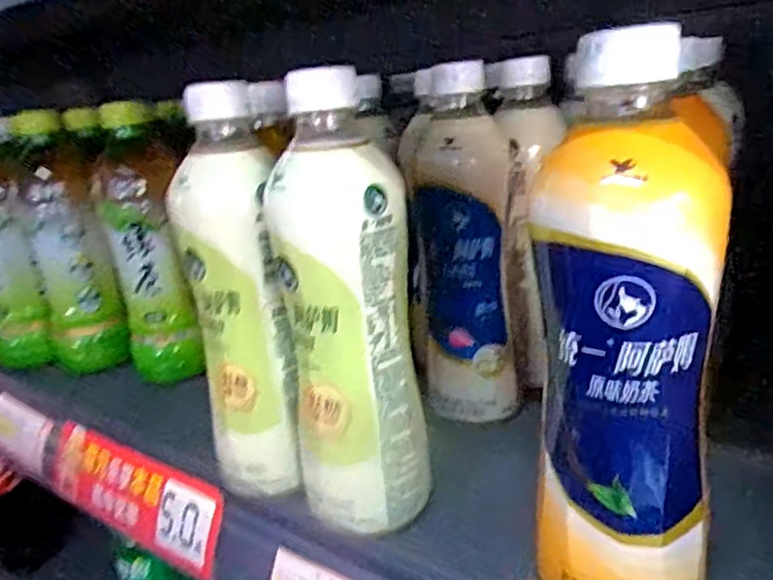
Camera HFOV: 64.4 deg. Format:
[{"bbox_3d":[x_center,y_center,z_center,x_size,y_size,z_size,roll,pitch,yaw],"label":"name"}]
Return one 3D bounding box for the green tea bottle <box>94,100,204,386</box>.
[{"bbox_3d":[-0.190,-0.029,0.486,0.056,0.220,0.054,-8,18,-11],"label":"green tea bottle"}]

